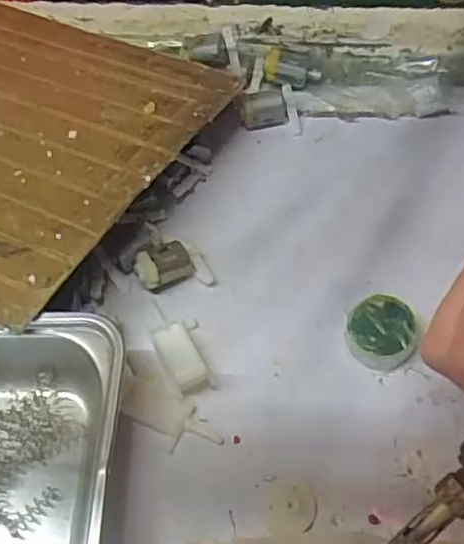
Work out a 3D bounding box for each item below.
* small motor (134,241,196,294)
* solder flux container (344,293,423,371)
[{"bbox_3d":[-0.035,-0.003,0.326,0.029,0.017,0.021,-24,61,-12],"label":"small motor"},{"bbox_3d":[0.072,0.029,0.303,0.034,0.020,0.032,-1,59,1],"label":"solder flux container"}]

